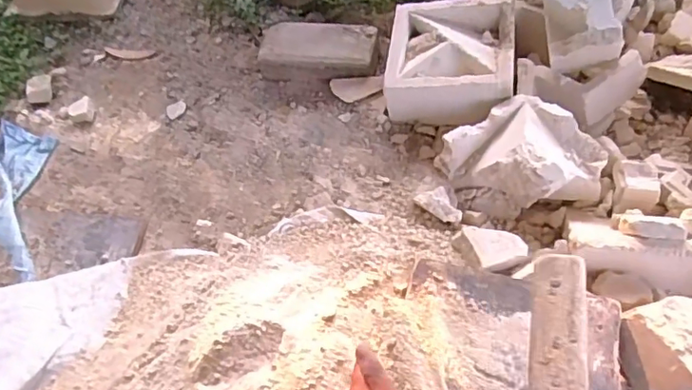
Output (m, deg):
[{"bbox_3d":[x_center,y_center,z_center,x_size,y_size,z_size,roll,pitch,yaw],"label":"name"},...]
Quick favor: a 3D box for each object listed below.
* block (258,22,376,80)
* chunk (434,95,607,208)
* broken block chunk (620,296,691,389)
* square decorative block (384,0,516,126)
[{"bbox_3d":[-0.049,-0.264,1.044,0.218,0.063,0.112,6,56,11],"label":"block"},{"bbox_3d":[0.268,-0.055,0.826,0.216,0.099,0.152,29,63,24],"label":"chunk"},{"bbox_3d":[0.377,0.184,0.644,0.102,0.095,0.116,-18,55,-6],"label":"broken block chunk"},{"bbox_3d":[0.174,-0.227,0.931,0.202,0.100,0.227,6,56,11],"label":"square decorative block"}]

